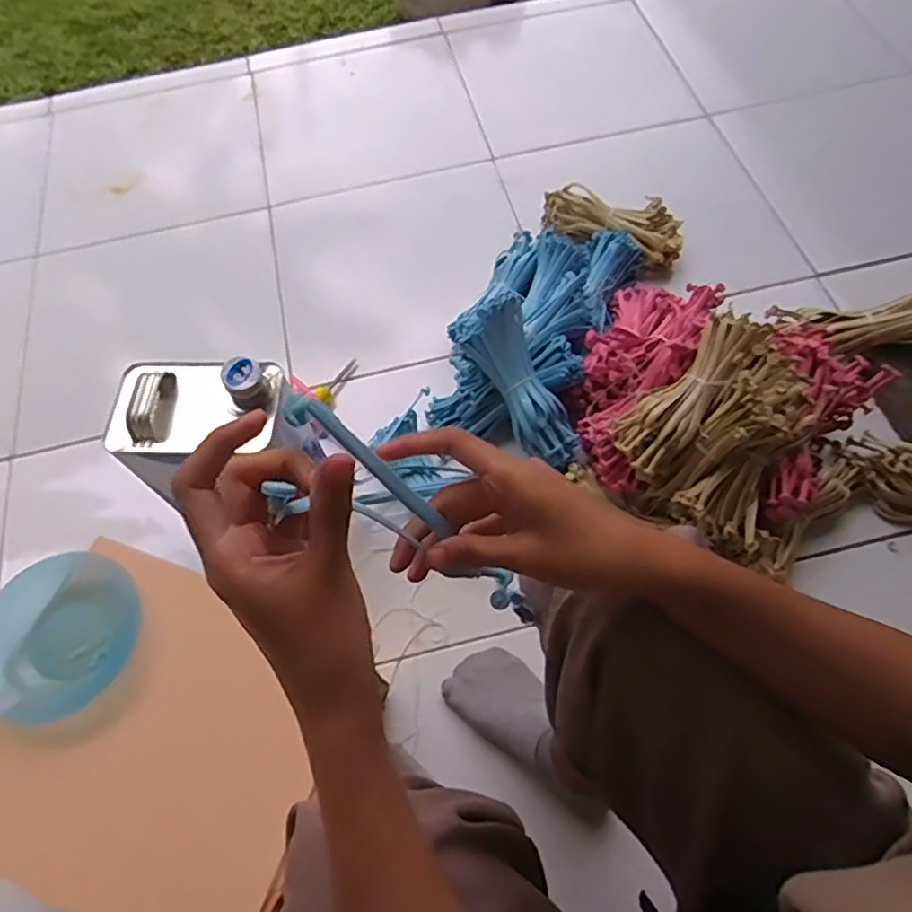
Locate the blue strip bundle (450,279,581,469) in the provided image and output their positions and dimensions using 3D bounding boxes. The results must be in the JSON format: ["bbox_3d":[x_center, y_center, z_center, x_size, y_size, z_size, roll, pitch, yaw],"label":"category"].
[{"bbox_3d":[0.082,-0.087,0.813,0.085,0.052,0.225,-30,95,-11],"label":"blue strip bundle"}]

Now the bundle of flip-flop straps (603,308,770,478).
[{"bbox_3d":[0.257,-0.071,0.718,0.207,0.049,0.079,-48,67,6],"label":"bundle of flip-flop straps"}]

